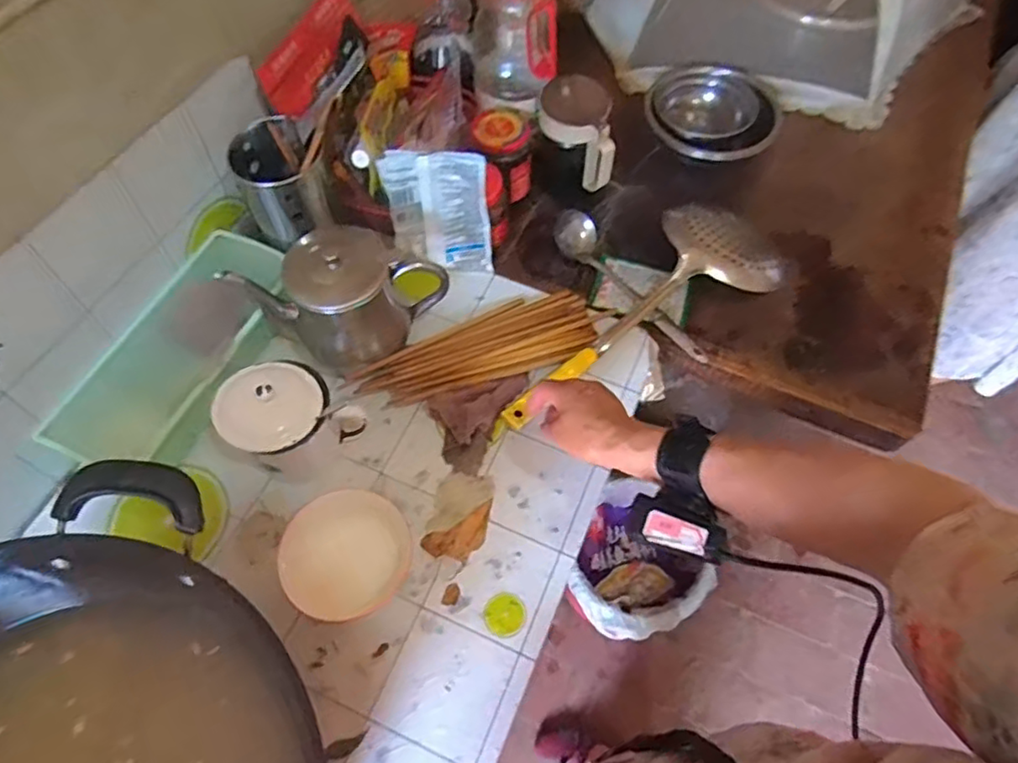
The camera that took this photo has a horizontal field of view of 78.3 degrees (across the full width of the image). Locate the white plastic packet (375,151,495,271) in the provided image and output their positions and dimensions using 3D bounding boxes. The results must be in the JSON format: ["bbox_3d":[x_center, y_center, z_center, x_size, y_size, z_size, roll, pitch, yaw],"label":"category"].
[{"bbox_3d":[-0.080,-0.191,0.720,0.113,0.147,0.014,-1,44,2],"label":"white plastic packet"}]

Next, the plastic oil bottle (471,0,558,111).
[{"bbox_3d":[0.006,-0.442,0.759,0.088,0.196,0.084,-16,63,-10],"label":"plastic oil bottle"}]

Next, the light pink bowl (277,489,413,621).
[{"bbox_3d":[-0.151,0.160,0.586,0.115,0.045,0.101,-30,66,-17],"label":"light pink bowl"}]

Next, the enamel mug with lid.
[{"bbox_3d":[-0.213,0.038,0.611,0.084,0.115,0.102,33,65,16],"label":"enamel mug with lid"}]

